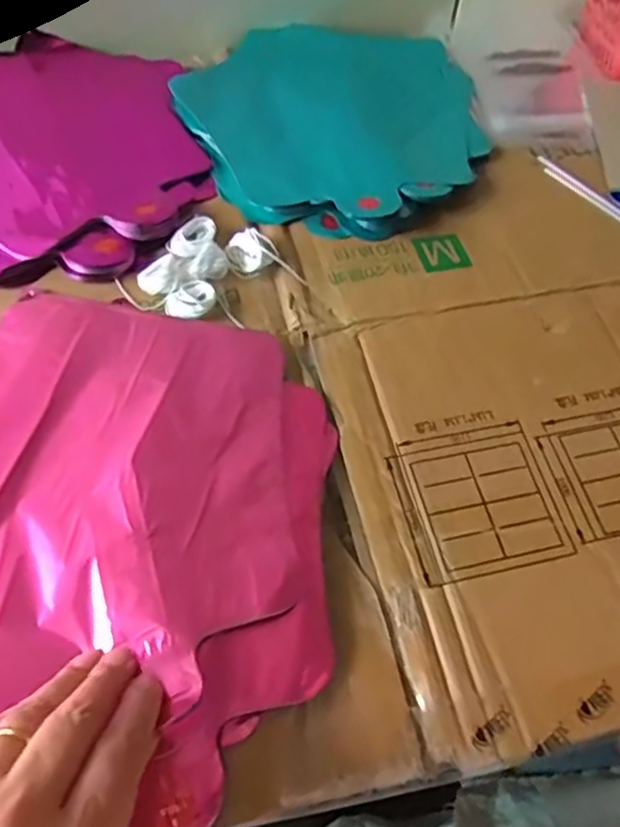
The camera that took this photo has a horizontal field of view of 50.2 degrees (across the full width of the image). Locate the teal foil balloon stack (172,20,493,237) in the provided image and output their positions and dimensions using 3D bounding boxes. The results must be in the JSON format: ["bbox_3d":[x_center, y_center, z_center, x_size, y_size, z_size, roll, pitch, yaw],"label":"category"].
[{"bbox_3d":[0.024,-0.238,0.511,0.227,0.019,0.255,30,61,15],"label":"teal foil balloon stack"}]

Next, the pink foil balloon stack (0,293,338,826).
[{"bbox_3d":[-0.105,0.045,0.332,0.244,0.015,0.243,13,58,5],"label":"pink foil balloon stack"}]

